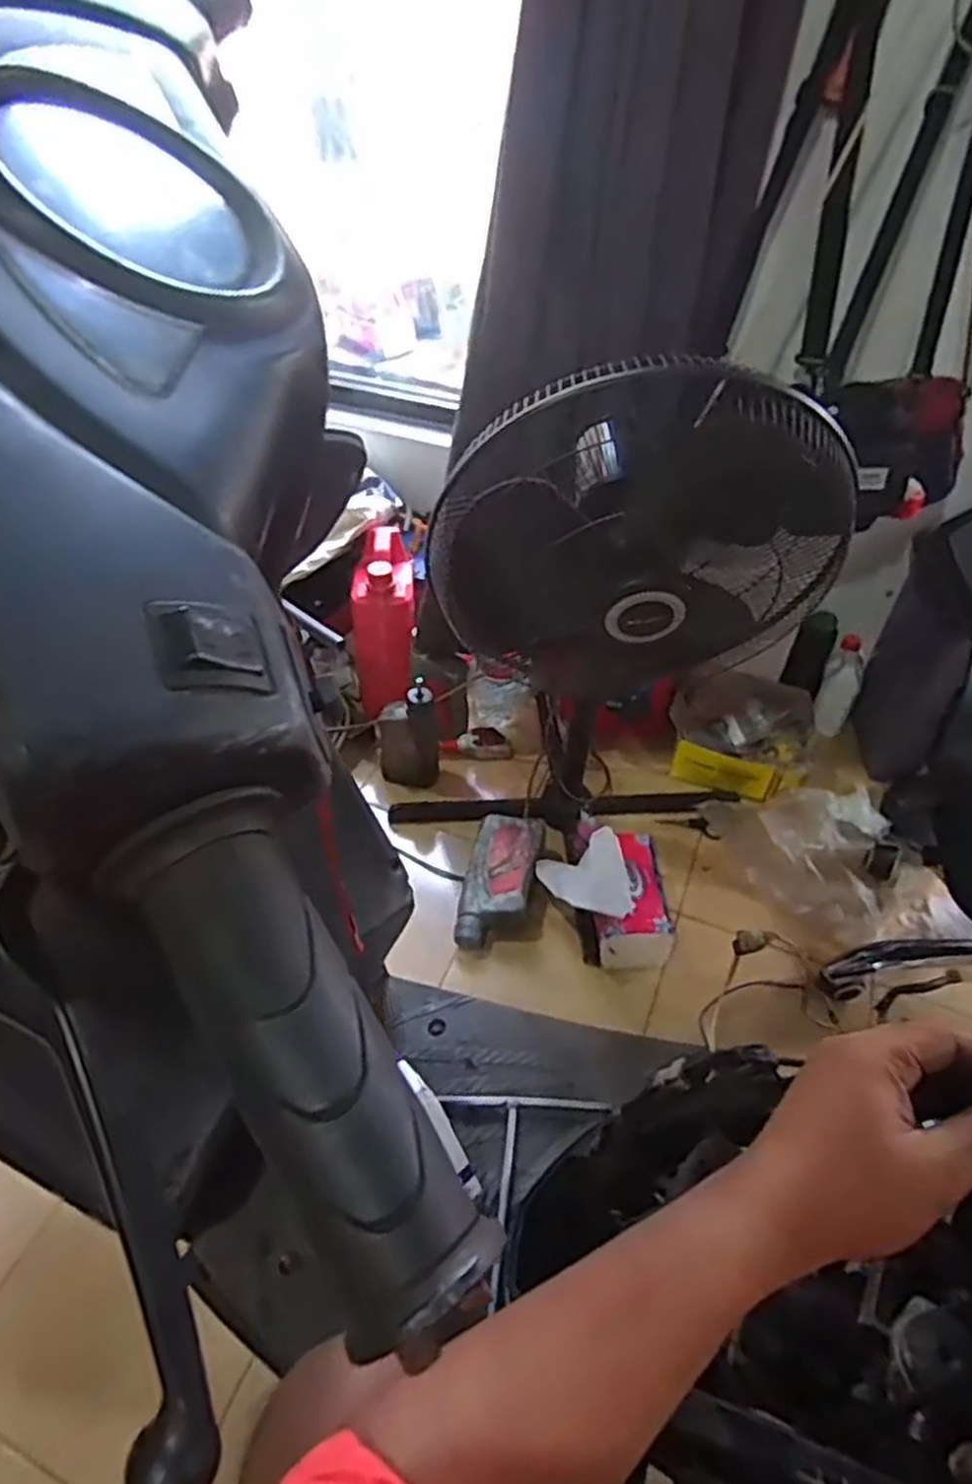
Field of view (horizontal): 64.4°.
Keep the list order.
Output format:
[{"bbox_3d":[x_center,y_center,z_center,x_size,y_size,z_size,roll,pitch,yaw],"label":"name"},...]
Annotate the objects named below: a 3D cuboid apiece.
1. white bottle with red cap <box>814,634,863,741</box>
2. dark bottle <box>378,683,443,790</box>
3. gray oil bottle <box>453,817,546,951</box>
[{"bbox_3d":[0.671,-0.110,1.453,0.070,0.078,0.191,18,84,15],"label":"white bottle with red cap"},{"bbox_3d":[-0.135,-0.012,1.347,0.102,0.204,0.070,-10,47,-11],"label":"dark bottle"},{"bbox_3d":[0.025,0.225,1.235,0.119,0.089,0.218,7,46,4],"label":"gray oil bottle"}]

